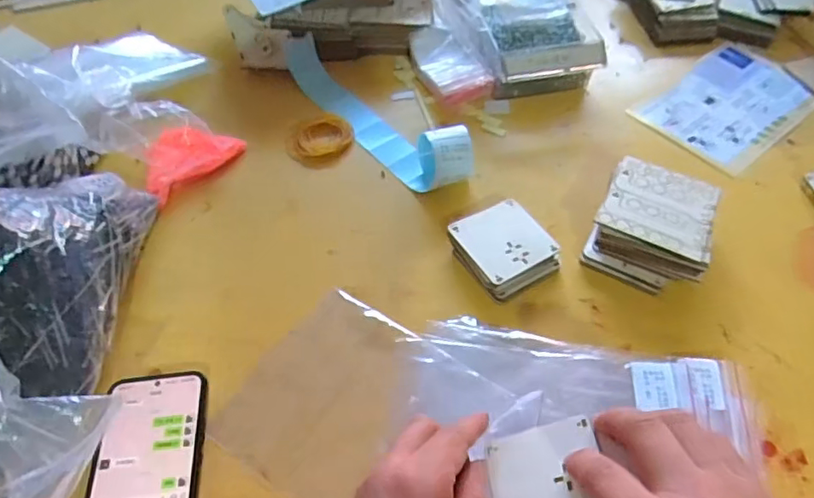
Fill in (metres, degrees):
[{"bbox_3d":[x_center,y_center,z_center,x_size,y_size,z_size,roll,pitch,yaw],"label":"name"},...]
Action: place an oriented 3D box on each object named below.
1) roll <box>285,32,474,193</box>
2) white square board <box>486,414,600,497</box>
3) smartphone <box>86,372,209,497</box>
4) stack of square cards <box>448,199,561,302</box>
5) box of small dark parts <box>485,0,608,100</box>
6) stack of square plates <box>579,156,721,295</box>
[{"bbox_3d":[-0.042,-0.156,0.617,0.056,0.055,0.282,-33,59,-23],"label":"roll"},{"bbox_3d":[0.086,0.146,0.349,0.070,0.005,0.070,-25,44,19],"label":"white square board"},{"bbox_3d":[-0.188,0.166,0.403,0.074,0.013,0.162,-4,52,-3],"label":"smartphone"},{"bbox_3d":[0.087,0.001,0.514,0.077,0.031,0.083,-27,57,-19],"label":"stack of square cards"},{"bbox_3d":[0.153,-0.237,0.669,0.118,0.063,0.141,-8,53,-6],"label":"box of small dark parts"},{"bbox_3d":[0.226,-0.021,0.517,0.098,0.051,0.111,22,55,16],"label":"stack of square plates"}]

